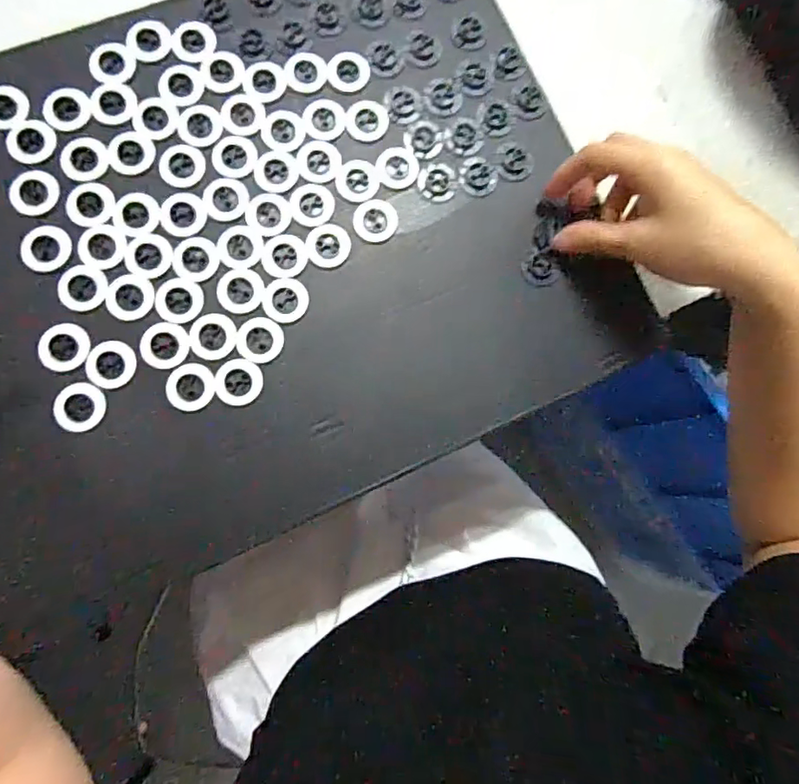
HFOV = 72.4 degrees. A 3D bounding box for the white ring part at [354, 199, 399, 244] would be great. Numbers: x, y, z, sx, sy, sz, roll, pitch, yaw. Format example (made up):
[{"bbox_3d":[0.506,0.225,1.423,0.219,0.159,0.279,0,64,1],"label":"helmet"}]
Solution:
[{"bbox_3d":[-0.016,-0.115,0.366,0.029,0.004,0.029,0,82,-5],"label":"white ring part"}]

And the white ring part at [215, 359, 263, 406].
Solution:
[{"bbox_3d":[-0.101,-0.007,0.344,0.028,0.004,0.029,-1,82,-5],"label":"white ring part"}]

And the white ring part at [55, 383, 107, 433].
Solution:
[{"bbox_3d":[-0.197,0.009,0.335,0.028,0.005,0.030,1,82,-5],"label":"white ring part"}]

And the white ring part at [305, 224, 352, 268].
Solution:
[{"bbox_3d":[-0.047,-0.097,0.363,0.029,0.006,0.027,-1,82,-5],"label":"white ring part"}]

